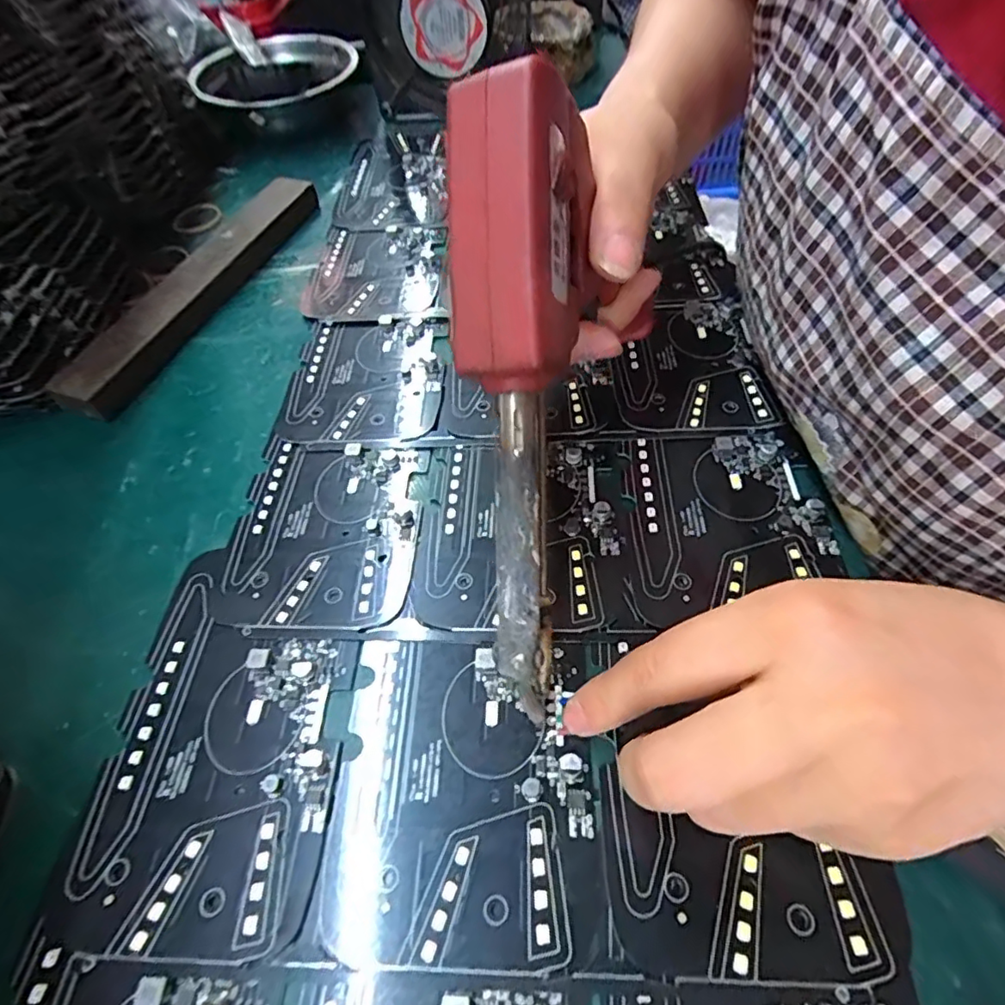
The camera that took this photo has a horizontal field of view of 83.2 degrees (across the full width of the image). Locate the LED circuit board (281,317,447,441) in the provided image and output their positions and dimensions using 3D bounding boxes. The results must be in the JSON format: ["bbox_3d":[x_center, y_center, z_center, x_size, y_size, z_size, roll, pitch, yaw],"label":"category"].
[{"bbox_3d":[-0.068,-0.063,0.281,0.075,0.004,0.085,-3,55,3],"label":"LED circuit board"}]

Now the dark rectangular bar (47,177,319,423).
[{"bbox_3d":[-0.174,-0.128,0.328,0.031,0.020,0.208,14,57,14],"label":"dark rectangular bar"}]

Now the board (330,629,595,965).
[{"bbox_3d":[-0.011,0.084,0.174,0.074,0.004,0.090,0,55,5],"label":"board"}]

